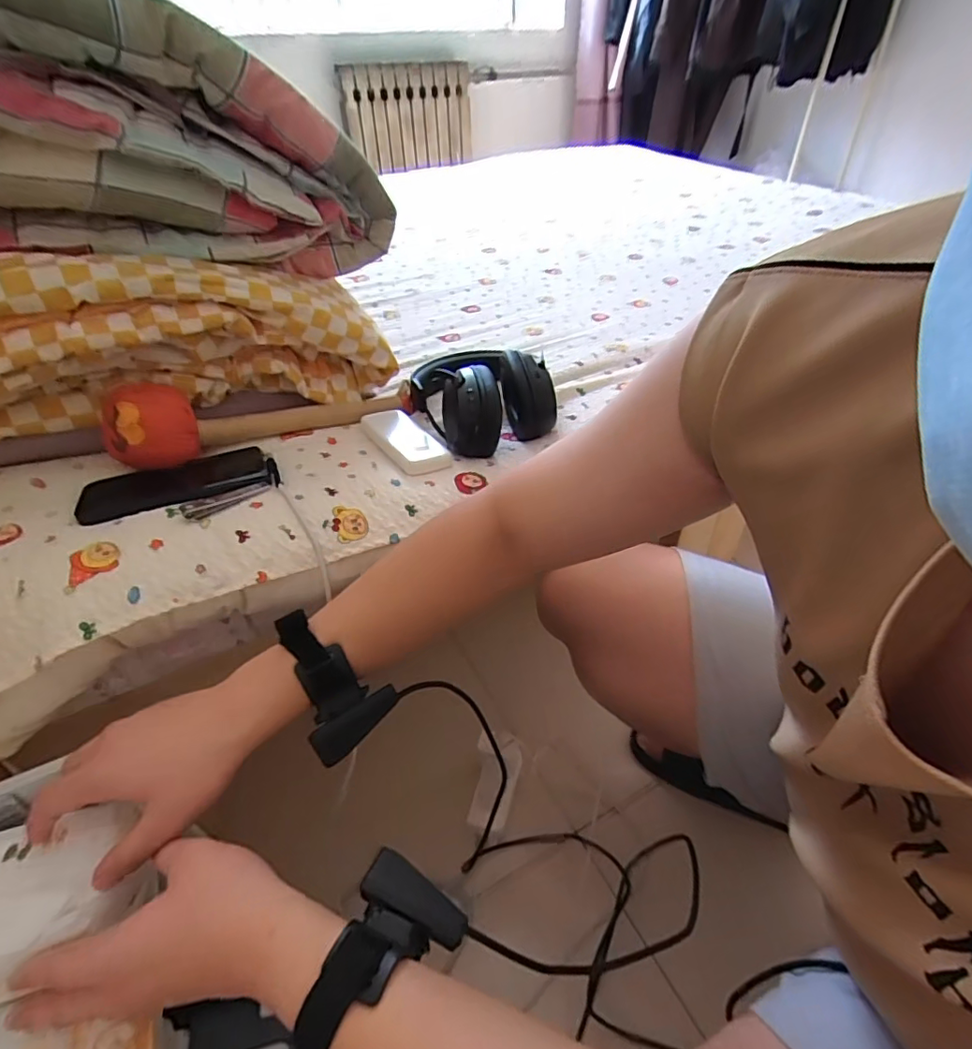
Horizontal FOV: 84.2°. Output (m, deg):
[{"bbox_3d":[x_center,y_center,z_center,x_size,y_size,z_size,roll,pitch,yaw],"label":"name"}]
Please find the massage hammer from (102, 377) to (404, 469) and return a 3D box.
[{"bbox_3d":[-0.234,-0.126,0.602,0.323,0.083,0.077,-14,42,-33],"label":"massage hammer"}]

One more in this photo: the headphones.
[{"bbox_3d":[-0.018,-0.169,0.649,0.135,0.086,0.217,-16,44,-15],"label":"headphones"}]

